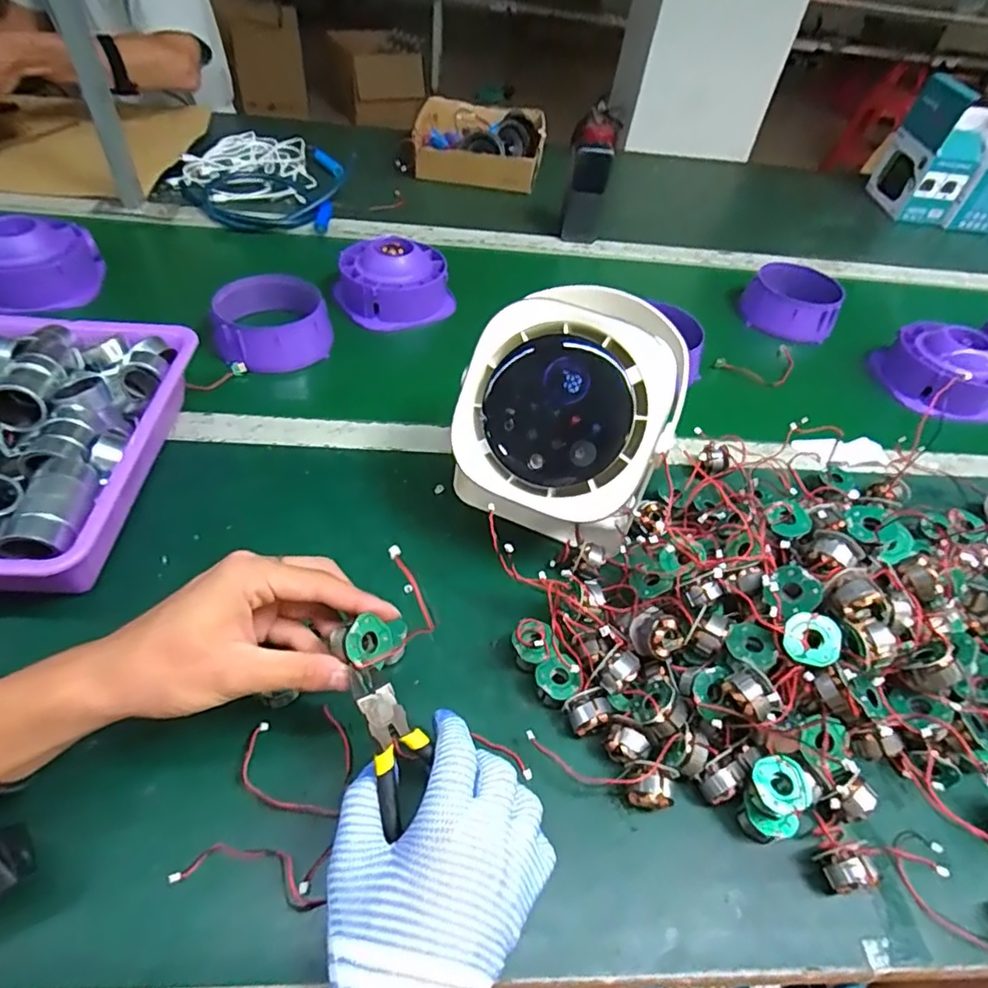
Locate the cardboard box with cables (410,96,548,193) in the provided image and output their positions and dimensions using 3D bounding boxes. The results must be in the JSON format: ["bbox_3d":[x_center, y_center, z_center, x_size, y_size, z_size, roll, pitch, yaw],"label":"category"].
[{"bbox_3d":[-0.027,-0.601,1.016,0.220,0.072,0.202,5,48,-3],"label":"cardboard box with cables"}]

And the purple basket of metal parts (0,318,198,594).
[{"bbox_3d":[-0.367,-0.031,0.466,0.188,0.096,0.267,1,49,-6],"label":"purple basket of metal parts"}]

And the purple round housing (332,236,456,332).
[{"bbox_3d":[-0.125,-0.270,0.736,0.134,0.080,0.115,-10,51,-15],"label":"purple round housing"}]

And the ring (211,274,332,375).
[{"bbox_3d":[-0.244,-0.189,0.651,0.115,0.049,0.107,4,49,-4],"label":"ring"}]

